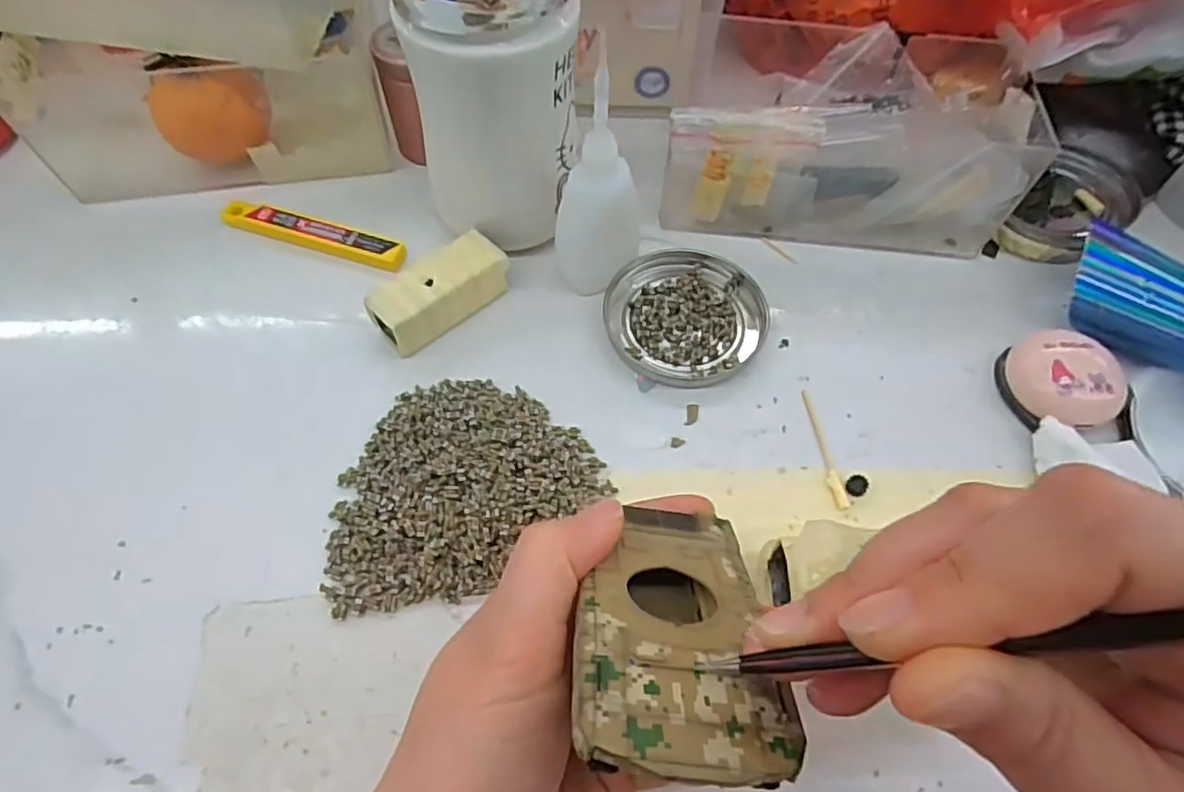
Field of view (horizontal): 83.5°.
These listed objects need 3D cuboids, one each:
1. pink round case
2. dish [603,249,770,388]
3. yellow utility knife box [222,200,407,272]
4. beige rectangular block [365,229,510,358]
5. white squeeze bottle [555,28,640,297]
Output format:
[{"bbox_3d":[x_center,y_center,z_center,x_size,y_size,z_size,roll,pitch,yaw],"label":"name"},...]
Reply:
[{"bbox_3d":[0.217,-0.007,0.307,0.046,0.025,0.045,1,60,-1],"label":"pink round case"},{"bbox_3d":[0.047,-0.042,0.333,0.077,0.007,0.080,1,60,-1],"label":"dish"},{"bbox_3d":[-0.149,-0.086,0.351,0.105,0.006,0.017,17,61,9],"label":"yellow utility knife box"},{"bbox_3d":[-0.075,-0.049,0.321,0.068,0.023,0.032,-40,68,-21],"label":"beige rectangular block"},{"bbox_3d":[0.002,-0.093,0.298,0.030,0.111,0.039,36,66,18],"label":"white squeeze bottle"}]

